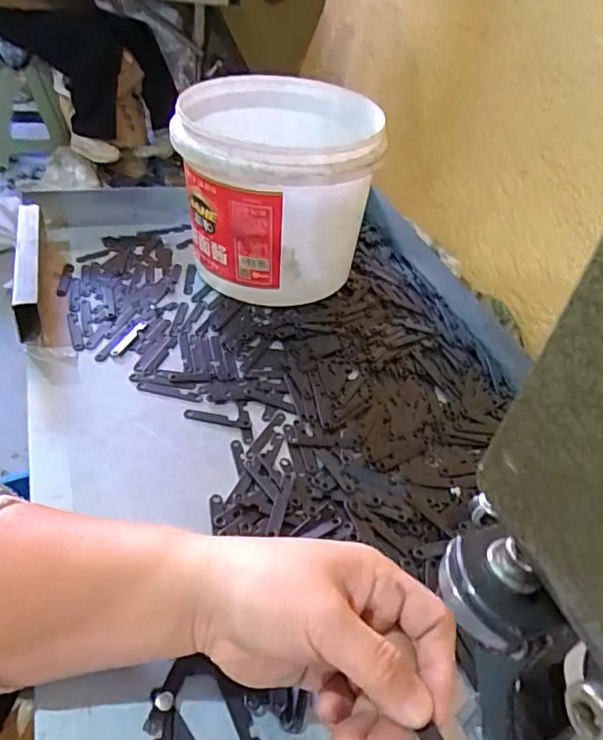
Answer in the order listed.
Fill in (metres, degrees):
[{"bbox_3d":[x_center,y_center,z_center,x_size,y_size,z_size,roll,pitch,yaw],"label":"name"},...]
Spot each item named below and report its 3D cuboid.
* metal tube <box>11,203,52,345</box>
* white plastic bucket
[{"bbox_3d":[-0.237,-0.090,0.506,0.021,0.051,0.164,-8,44,-17],"label":"metal tube"},{"bbox_3d":[-0.028,-0.170,0.553,0.178,0.156,0.192,6,41,-5],"label":"white plastic bucket"}]

